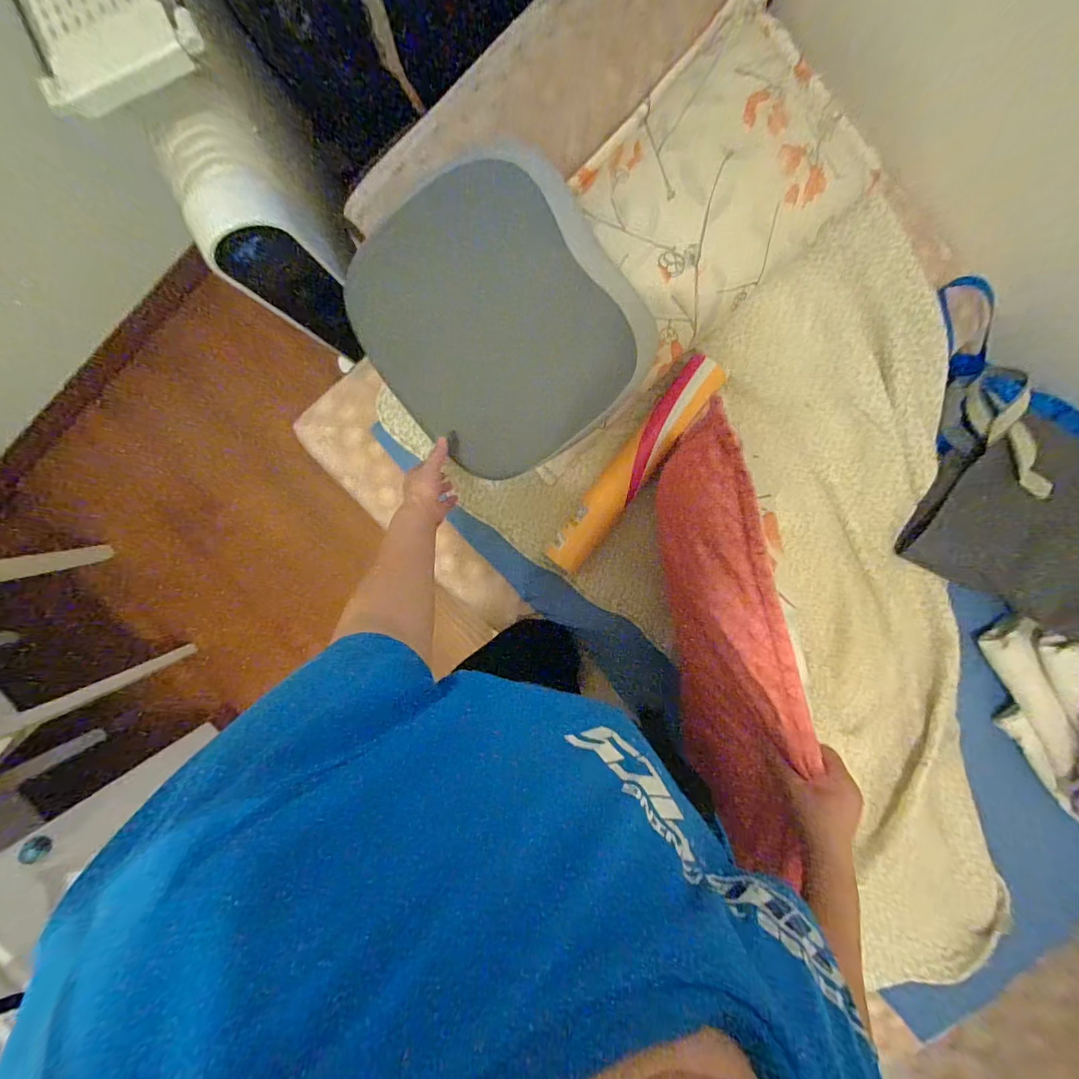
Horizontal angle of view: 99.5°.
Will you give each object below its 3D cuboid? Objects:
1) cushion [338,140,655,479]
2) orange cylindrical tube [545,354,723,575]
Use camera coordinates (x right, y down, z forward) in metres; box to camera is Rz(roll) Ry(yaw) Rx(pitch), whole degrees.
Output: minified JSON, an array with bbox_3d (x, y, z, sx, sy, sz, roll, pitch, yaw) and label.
[{"bbox_3d":[-0.046,-0.296,0.654,0.351,0.053,0.380,-38,115,7],"label":"cushion"},{"bbox_3d":[0.152,-0.120,0.751,0.066,0.057,0.398,37,95,-2],"label":"orange cylindrical tube"}]

